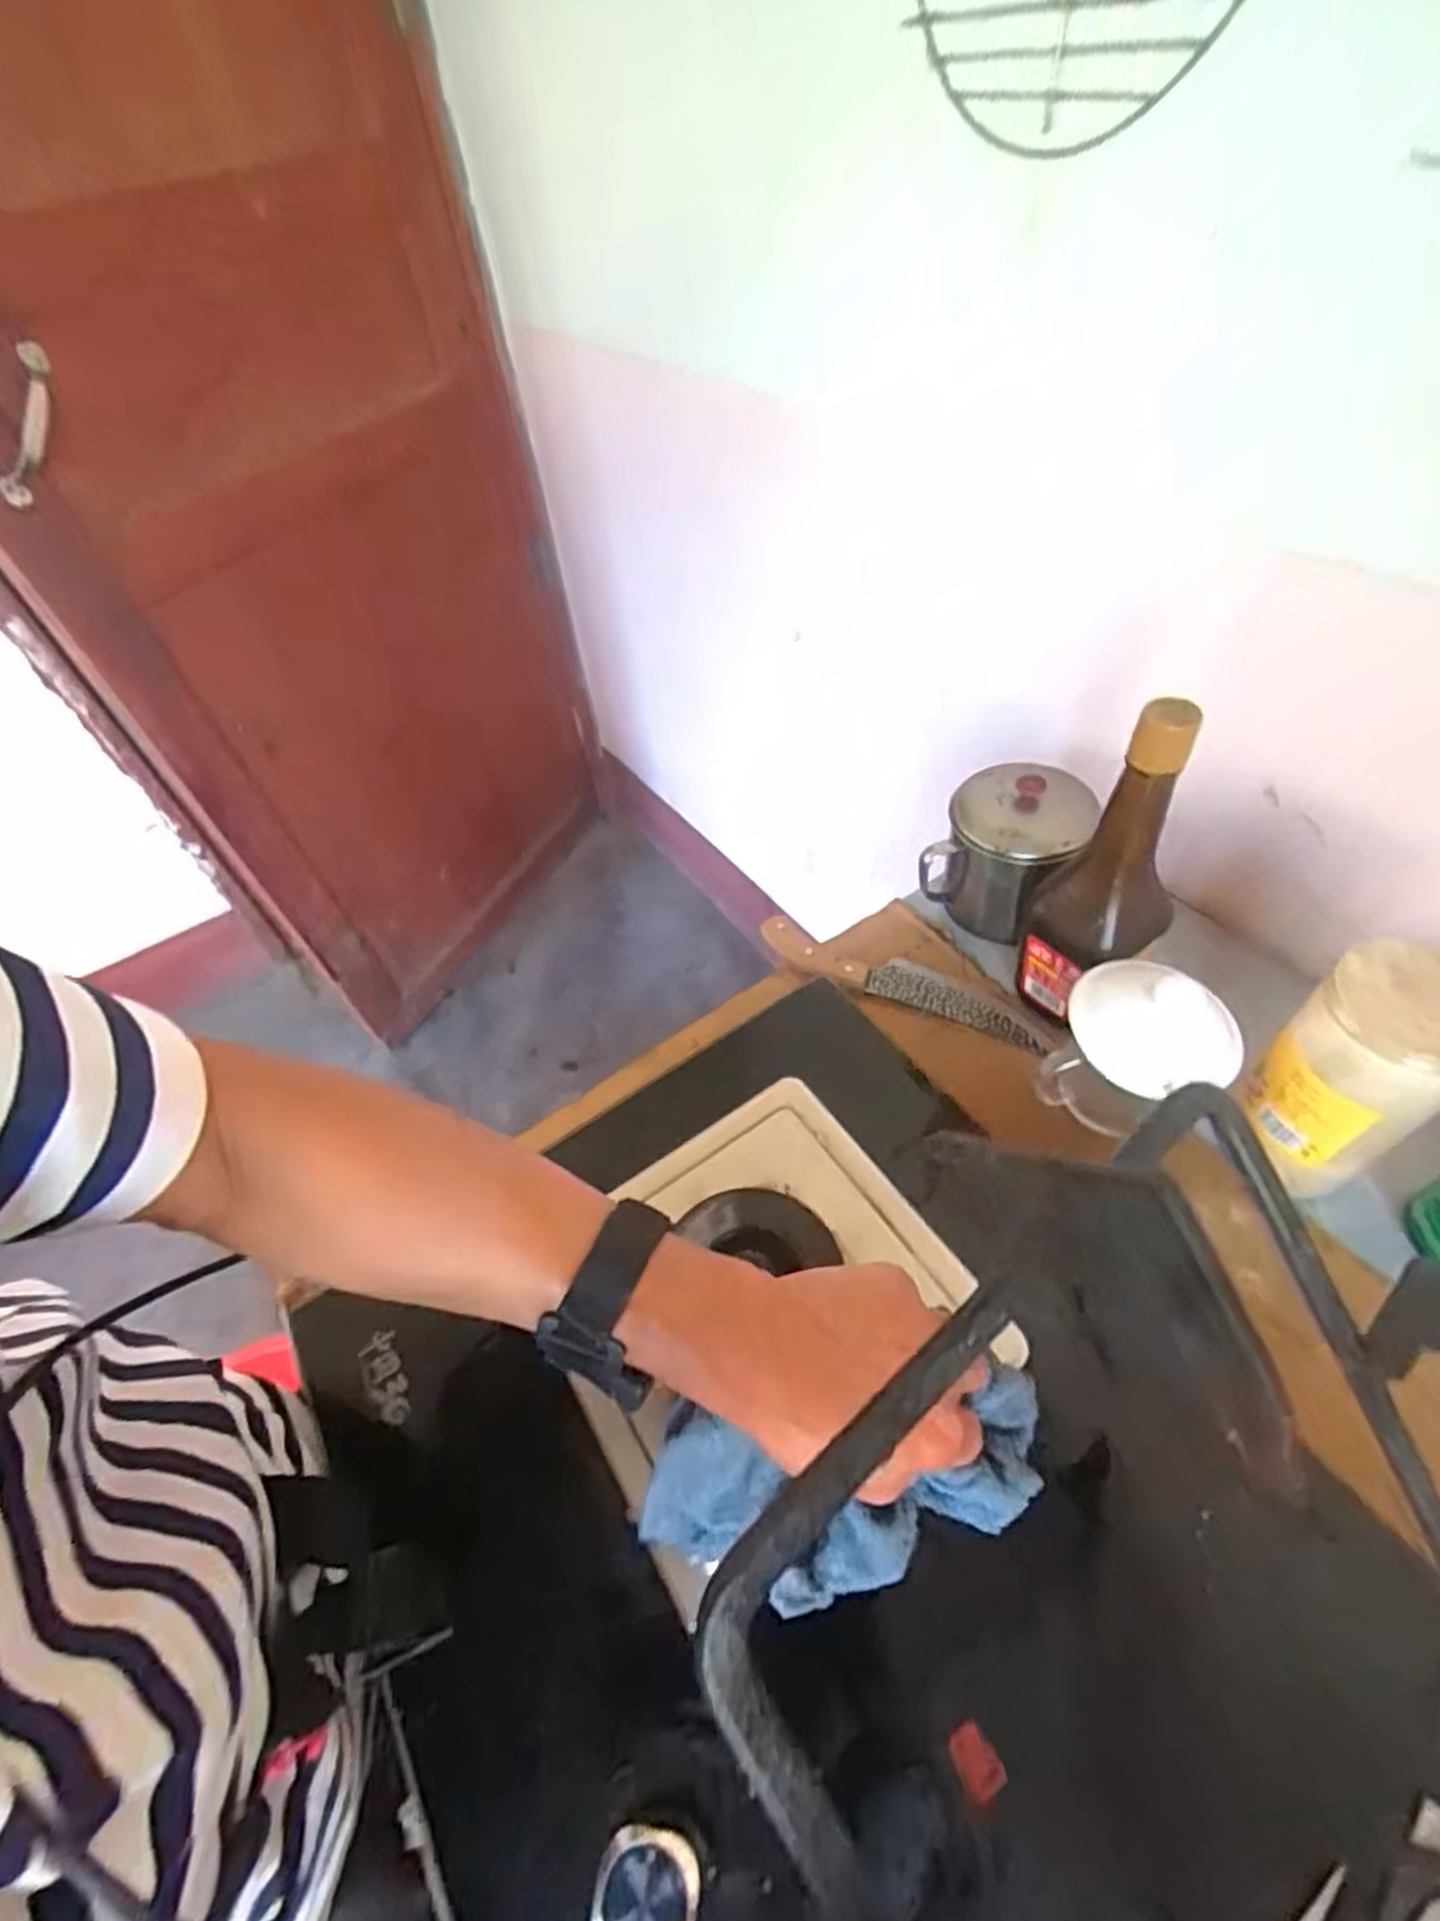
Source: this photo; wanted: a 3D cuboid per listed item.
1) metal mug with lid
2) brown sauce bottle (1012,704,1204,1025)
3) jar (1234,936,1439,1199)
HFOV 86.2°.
[{"bbox_3d":[0.243,-0.093,0.659,0.098,0.139,0.100,25,57,24],"label":"metal mug with lid"},{"bbox_3d":[0.263,-0.064,0.522,0.093,0.235,0.069,31,59,27],"label":"brown sauce bottle"},{"bbox_3d":[0.381,0.067,0.461,0.070,0.156,0.079,-31,54,-19],"label":"jar"}]

